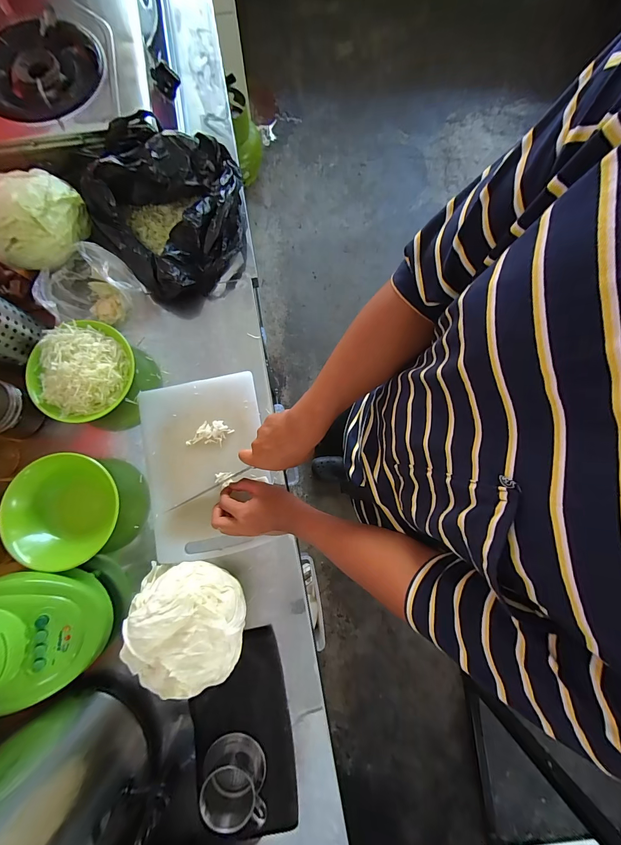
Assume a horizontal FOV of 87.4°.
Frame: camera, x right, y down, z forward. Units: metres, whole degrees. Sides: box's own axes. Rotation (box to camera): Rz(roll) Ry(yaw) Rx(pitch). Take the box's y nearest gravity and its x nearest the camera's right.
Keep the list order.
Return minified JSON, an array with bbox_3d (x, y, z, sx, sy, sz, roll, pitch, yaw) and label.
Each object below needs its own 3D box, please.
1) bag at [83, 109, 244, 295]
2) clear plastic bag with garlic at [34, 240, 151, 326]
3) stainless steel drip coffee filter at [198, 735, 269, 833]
[{"bbox_3d":[-0.249,-0.372,0.583,0.232,0.134,0.278,3,80,-1],"label":"bag"},{"bbox_3d":[-0.382,-0.240,0.563,0.144,0.088,0.114,-29,82,-6],"label":"clear plastic bag with garlic"},{"bbox_3d":[-0.108,0.508,0.460,0.088,0.055,0.074,2,80,-1],"label":"stainless steel drip coffee filter"}]

